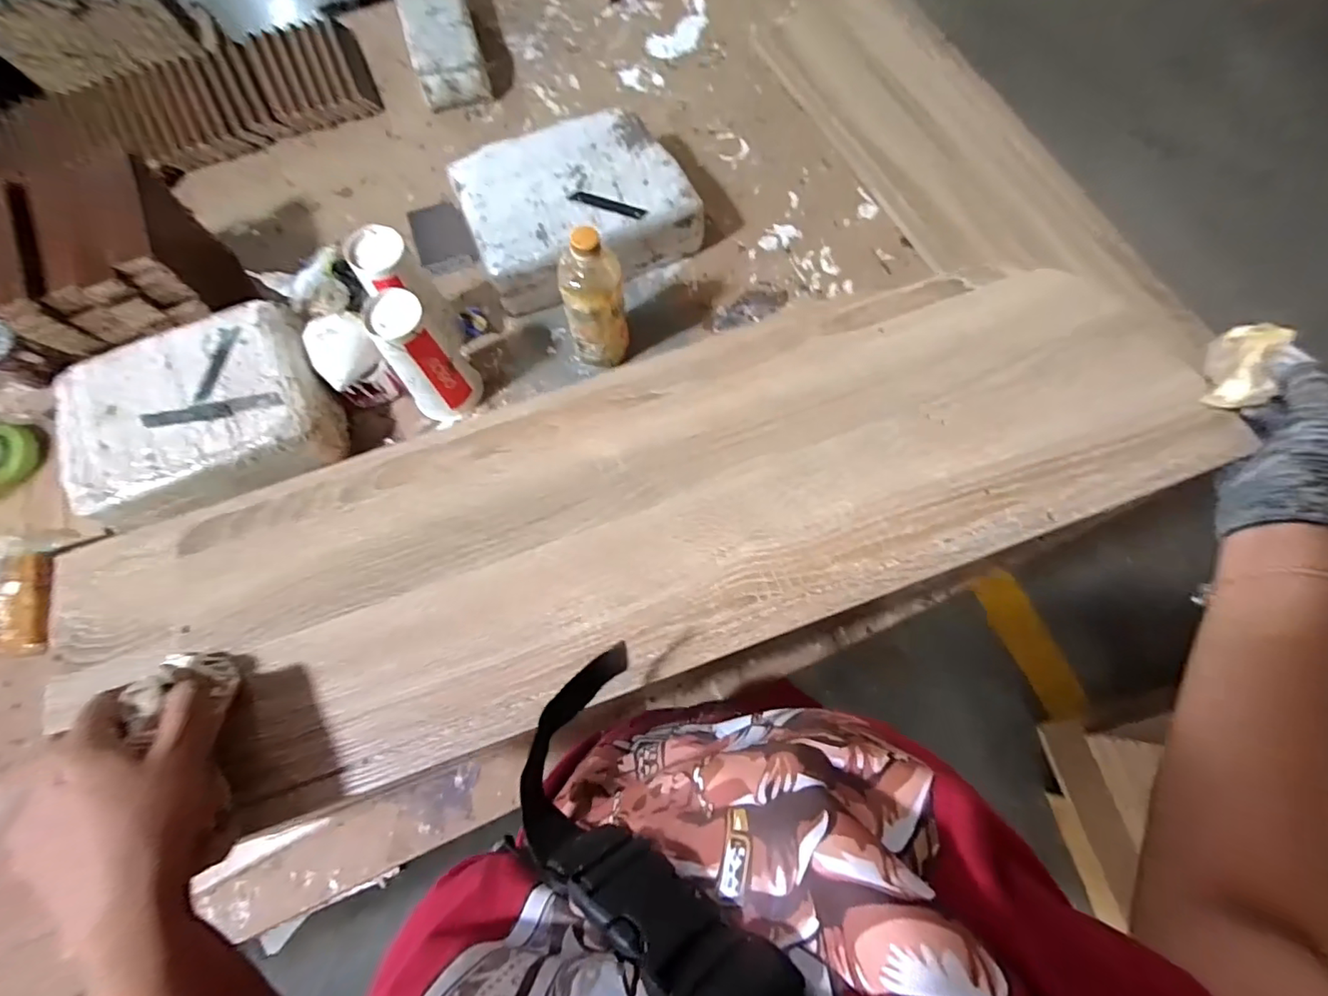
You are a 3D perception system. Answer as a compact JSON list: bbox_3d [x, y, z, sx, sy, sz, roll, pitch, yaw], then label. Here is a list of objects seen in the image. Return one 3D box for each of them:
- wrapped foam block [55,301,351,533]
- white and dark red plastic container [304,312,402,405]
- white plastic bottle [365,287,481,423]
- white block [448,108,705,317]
[{"bbox_3d":[-0.538,-0.093,0.671,0.277,0.084,0.210,-23,73,-8],"label":"wrapped foam block"},{"bbox_3d":[-0.383,-0.172,0.701,0.079,0.084,0.092,-37,75,-11],"label":"white and dark red plastic container"},{"bbox_3d":[-0.280,-0.163,0.663,0.079,0.162,0.076,-42,76,-13],"label":"white plastic bottle"},{"bbox_3d":[-0.113,-0.388,0.752,0.294,0.083,0.209,-20,72,-6],"label":"white block"}]

